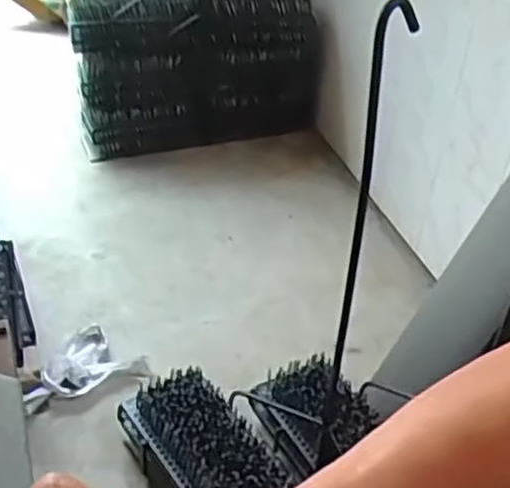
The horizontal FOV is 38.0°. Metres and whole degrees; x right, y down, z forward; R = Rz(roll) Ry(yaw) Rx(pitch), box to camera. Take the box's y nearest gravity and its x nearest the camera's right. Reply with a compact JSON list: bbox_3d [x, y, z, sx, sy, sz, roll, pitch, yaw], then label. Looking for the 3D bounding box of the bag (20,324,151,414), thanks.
[{"bbox_3d":[-0.314,0.220,1.277,0.162,0.034,0.205,31,43,34],"label":"bag"}]

